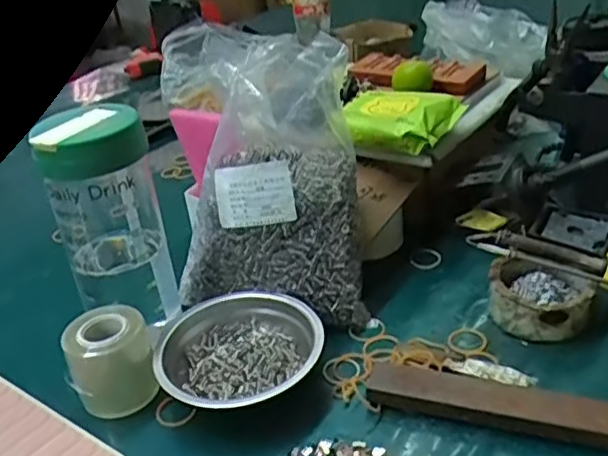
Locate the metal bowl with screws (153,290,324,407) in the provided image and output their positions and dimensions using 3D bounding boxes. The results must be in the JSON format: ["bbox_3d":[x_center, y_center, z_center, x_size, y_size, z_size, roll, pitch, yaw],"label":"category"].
[{"bbox_3d":[-0.049,0.103,0.499,0.118,0.041,0.122,-6,28,3],"label":"metal bowl with screws"}]

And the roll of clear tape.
[{"bbox_3d":[-0.147,0.104,0.493,0.061,0.069,0.061,-6,28,3],"label":"roll of clear tape"}]

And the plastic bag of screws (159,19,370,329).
[{"bbox_3d":[-0.035,-0.040,0.557,0.164,0.222,0.137,-2,29,11],"label":"plastic bag of screws"}]

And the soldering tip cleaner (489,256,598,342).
[{"bbox_3d":[0.193,0.057,0.523,0.081,0.040,0.069,9,33,28],"label":"soldering tip cleaner"}]

